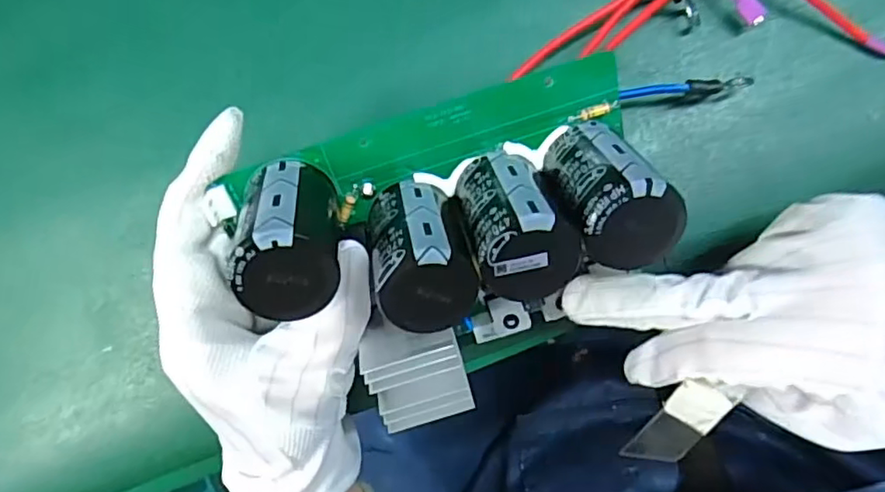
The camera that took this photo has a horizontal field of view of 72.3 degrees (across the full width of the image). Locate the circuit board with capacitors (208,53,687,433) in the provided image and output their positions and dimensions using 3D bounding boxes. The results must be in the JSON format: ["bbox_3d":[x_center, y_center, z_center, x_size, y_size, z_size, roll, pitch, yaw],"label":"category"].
[{"bbox_3d":[0.008,0.006,0.230,0.151,0.074,0.117,-20,110,2],"label":"circuit board with capacitors"}]

